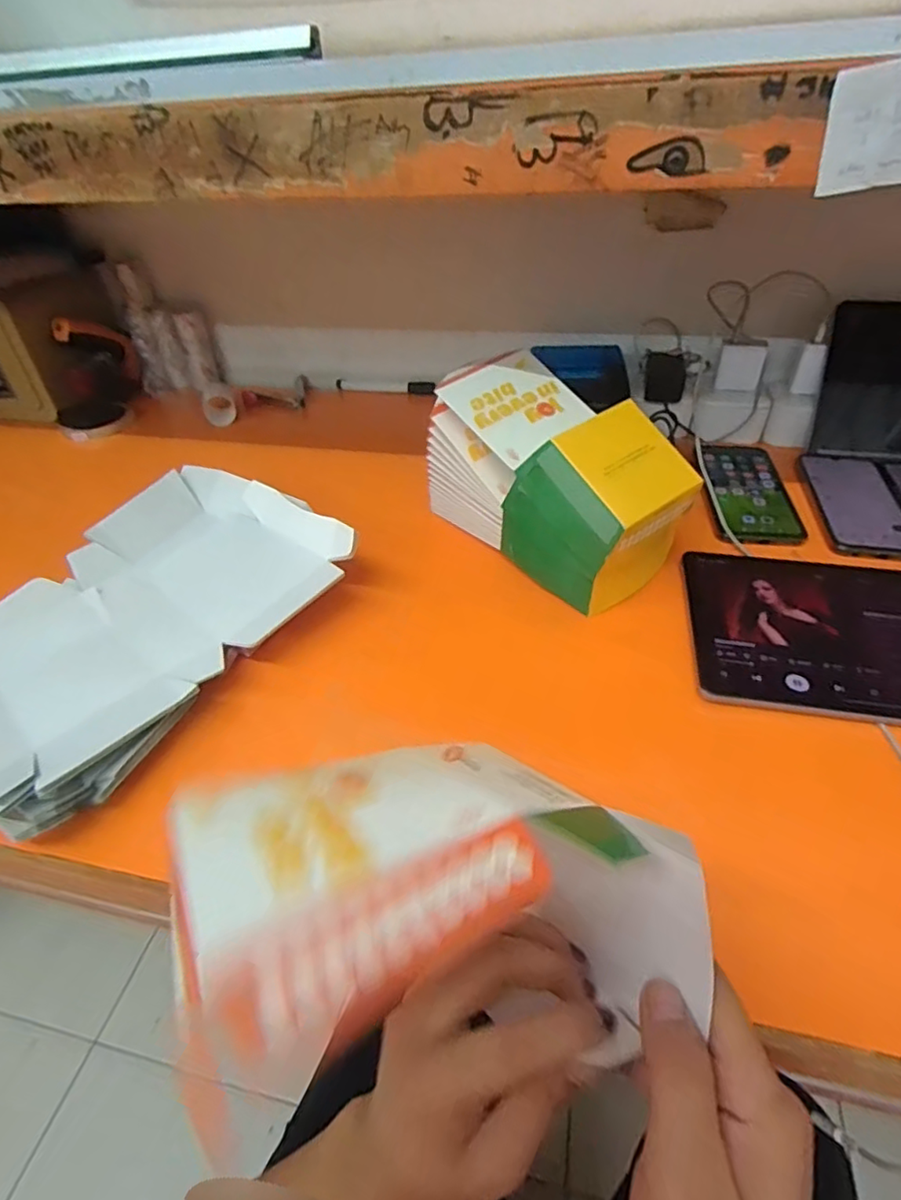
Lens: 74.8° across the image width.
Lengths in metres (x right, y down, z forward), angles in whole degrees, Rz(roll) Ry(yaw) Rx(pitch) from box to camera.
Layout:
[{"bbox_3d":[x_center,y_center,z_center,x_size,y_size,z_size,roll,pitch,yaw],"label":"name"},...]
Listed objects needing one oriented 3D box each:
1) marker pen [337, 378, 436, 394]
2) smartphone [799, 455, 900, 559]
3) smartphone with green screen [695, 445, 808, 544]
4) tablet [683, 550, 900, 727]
[{"bbox_3d":[-0.092,-0.311,0.853,0.147,0.018,0.013,7,43,12],"label":"marker pen"},{"bbox_3d":[0.403,-0.100,0.583,0.085,0.004,0.163,8,43,13],"label":"smartphone"},{"bbox_3d":[0.301,-0.117,0.606,0.085,0.007,0.171,2,42,7],"label":"smartphone with green screen"},{"bbox_3d":[0.315,0.027,0.454,0.243,0.014,0.161,7,43,12],"label":"tablet"}]

